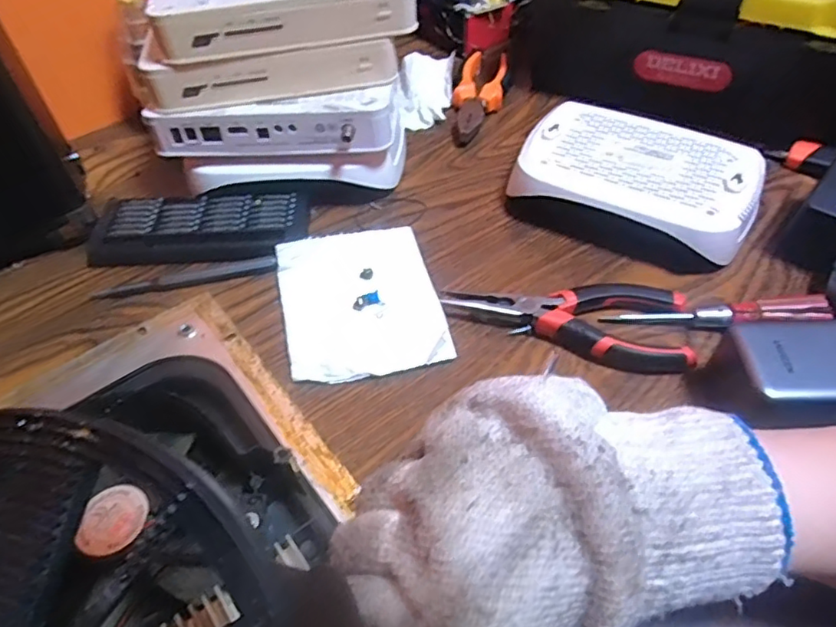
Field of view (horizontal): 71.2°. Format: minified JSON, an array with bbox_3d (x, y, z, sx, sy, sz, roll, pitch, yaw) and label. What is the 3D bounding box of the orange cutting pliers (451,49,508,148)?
[{"bbox_3d":[0.057,-0.203,0.547,0.044,0.025,0.134,8,51,8],"label":"orange cutting pliers"}]

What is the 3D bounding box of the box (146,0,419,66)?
[{"bbox_3d":[-0.098,-0.234,0.428,0.175,0.031,0.111,-12,51,-8],"label":"box"}]

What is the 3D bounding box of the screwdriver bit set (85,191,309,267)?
[{"bbox_3d":[-0.164,-0.066,0.441,0.155,0.018,0.061,-4,50,-2],"label":"screwdriver bit set"}]

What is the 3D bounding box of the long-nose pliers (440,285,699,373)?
[{"bbox_3d":[0.093,0.005,0.376,0.151,0.015,0.056,4,50,5],"label":"long-nose pliers"}]

